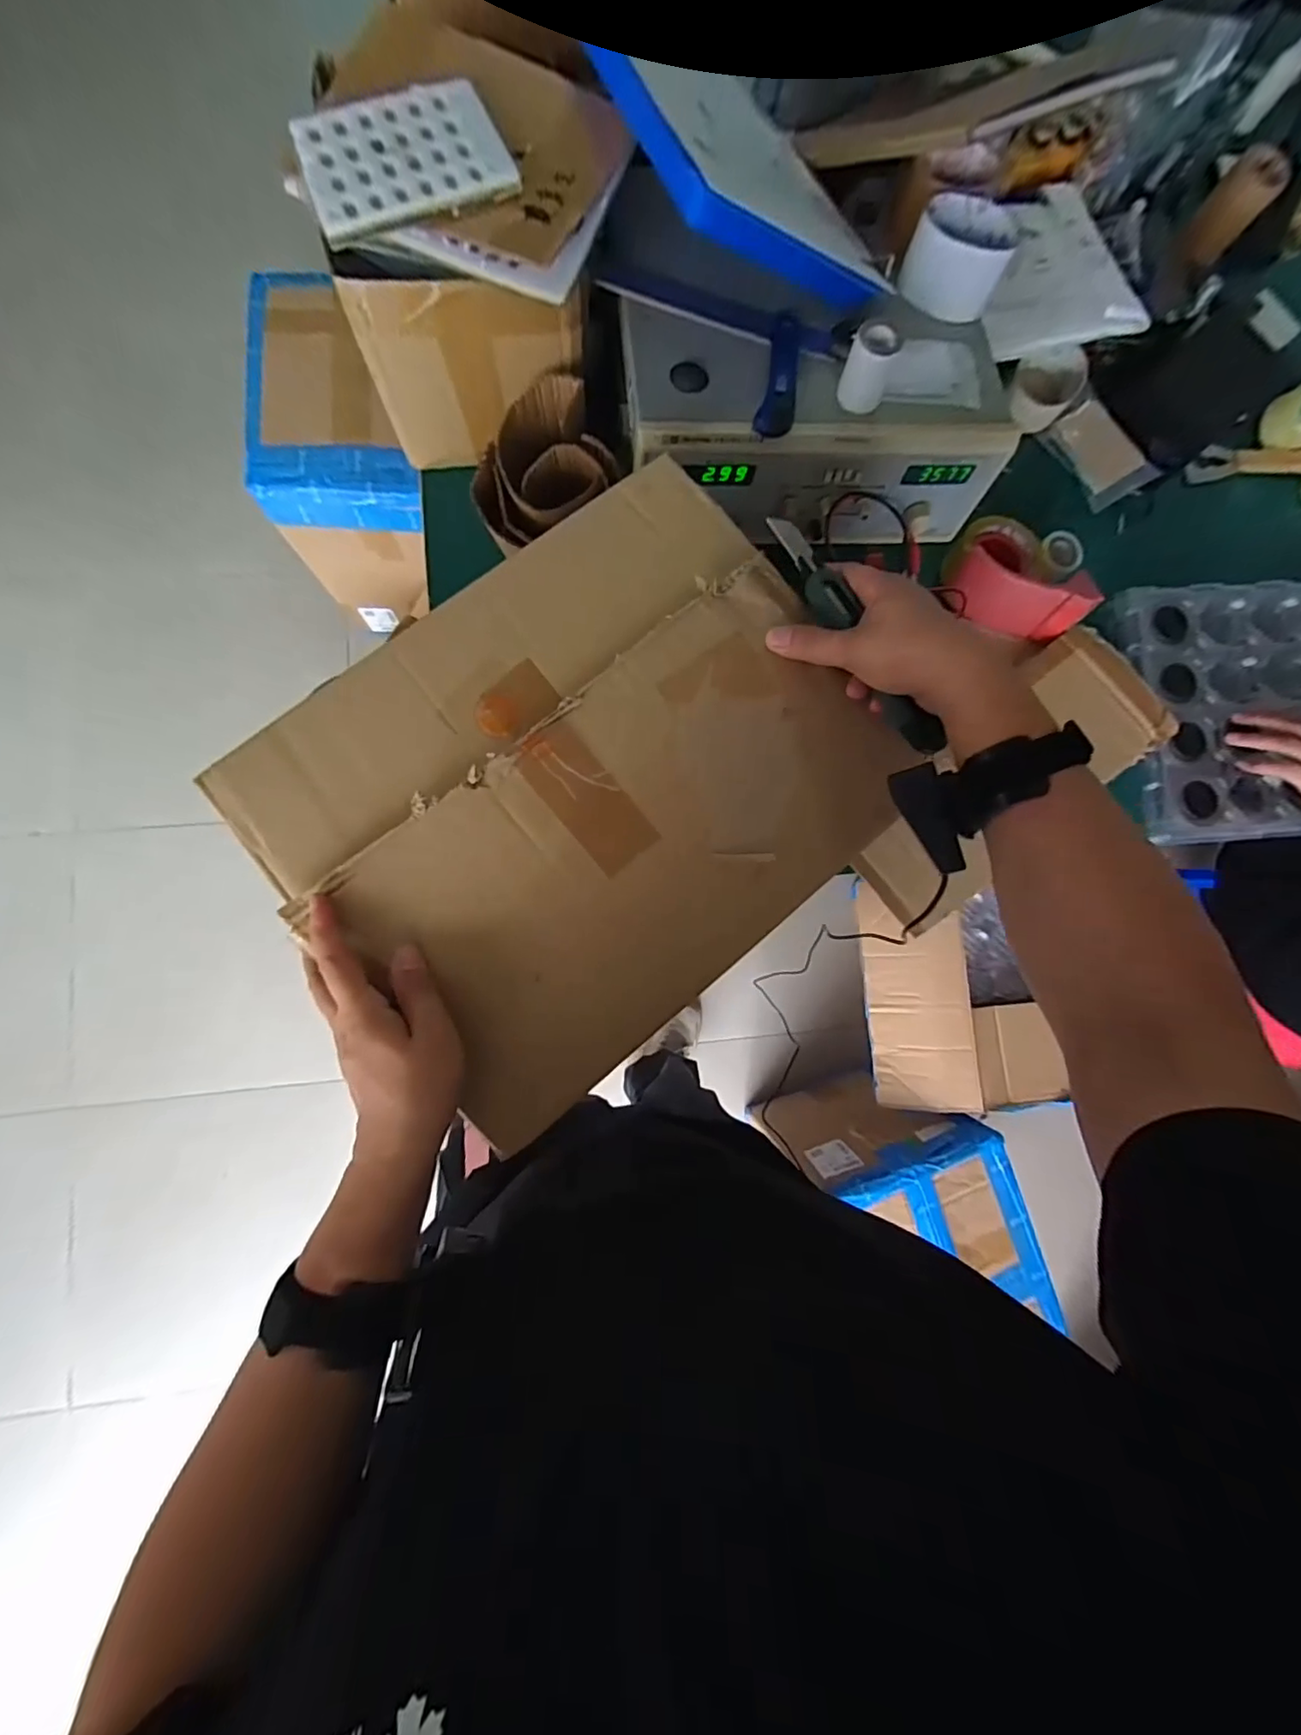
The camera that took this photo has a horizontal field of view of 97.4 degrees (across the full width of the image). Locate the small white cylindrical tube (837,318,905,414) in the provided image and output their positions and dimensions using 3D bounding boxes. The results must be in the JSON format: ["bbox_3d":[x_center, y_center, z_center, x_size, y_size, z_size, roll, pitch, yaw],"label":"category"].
[{"bbox_3d":[0.192,-0.438,0.501,0.044,0.049,0.042,24,83,-2],"label":"small white cylindrical tube"}]

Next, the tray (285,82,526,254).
[{"bbox_3d":[-0.191,-0.549,0.442,0.151,0.015,0.098,-22,87,-7],"label":"tray"}]

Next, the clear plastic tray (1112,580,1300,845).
[{"bbox_3d":[0.771,-0.196,0.698,0.385,0.037,0.314,-7,85,-6],"label":"clear plastic tray"}]

